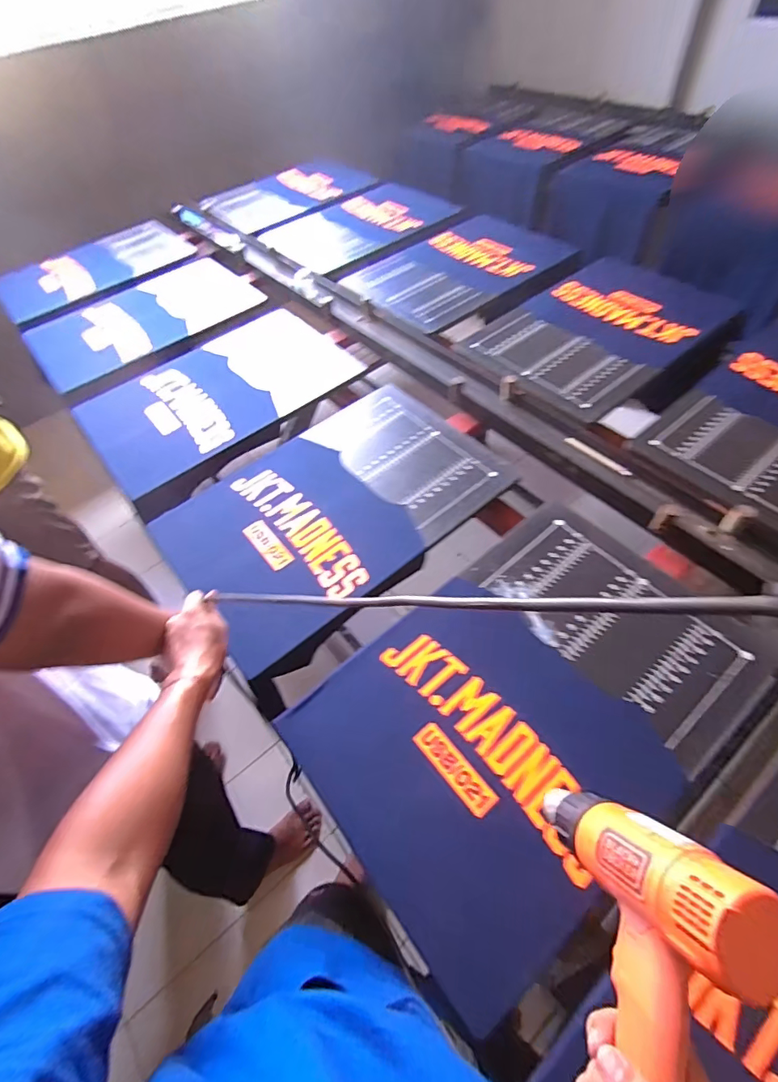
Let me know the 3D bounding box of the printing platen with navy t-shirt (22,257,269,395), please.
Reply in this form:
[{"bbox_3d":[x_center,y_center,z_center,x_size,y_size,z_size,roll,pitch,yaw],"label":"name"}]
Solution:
[{"bbox_3d":[-0.714,-0.665,1.366,0.614,0.021,0.409,-37,59,-21],"label":"printing platen with navy t-shirt"}]

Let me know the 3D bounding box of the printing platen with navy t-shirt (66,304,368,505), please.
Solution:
[{"bbox_3d":[-0.406,-0.362,1.126,0.617,0.036,0.416,-33,57,-18],"label":"printing platen with navy t-shirt"}]

